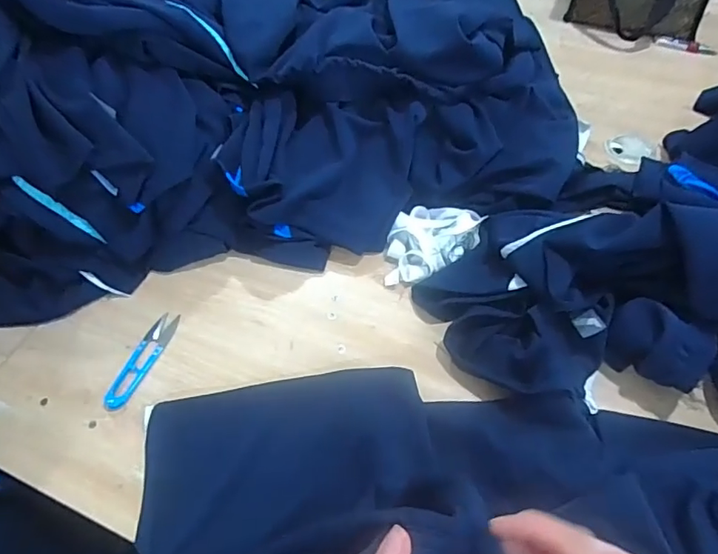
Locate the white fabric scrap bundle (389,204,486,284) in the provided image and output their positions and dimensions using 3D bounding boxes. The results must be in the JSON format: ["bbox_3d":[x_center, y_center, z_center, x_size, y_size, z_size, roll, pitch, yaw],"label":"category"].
[{"bbox_3d":[0.093,-0.048,0.626,0.116,0.042,0.097,-4,54,1],"label":"white fabric scrap bundle"}]

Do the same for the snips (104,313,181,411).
[{"bbox_3d":[-0.242,0.092,0.573,0.028,0.006,0.121,15,56,14],"label":"snips"}]

